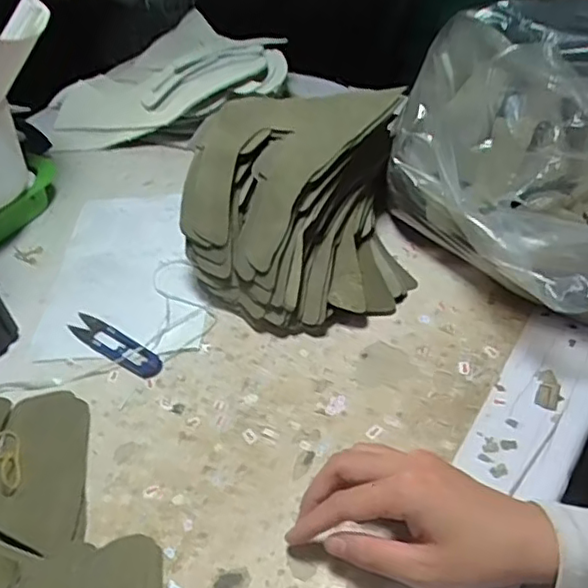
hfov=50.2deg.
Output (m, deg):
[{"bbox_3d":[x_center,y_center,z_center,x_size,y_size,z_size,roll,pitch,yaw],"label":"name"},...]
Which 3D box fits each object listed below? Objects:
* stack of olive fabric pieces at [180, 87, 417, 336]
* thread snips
[{"bbox_3d":[0.002,-0.067,0.510,0.174,0.118,0.164,-4,45,6],"label":"stack of olive fabric pieces"},{"bbox_3d":[-0.146,0.041,0.512,0.102,0.004,0.024,23,65,31],"label":"thread snips"}]

